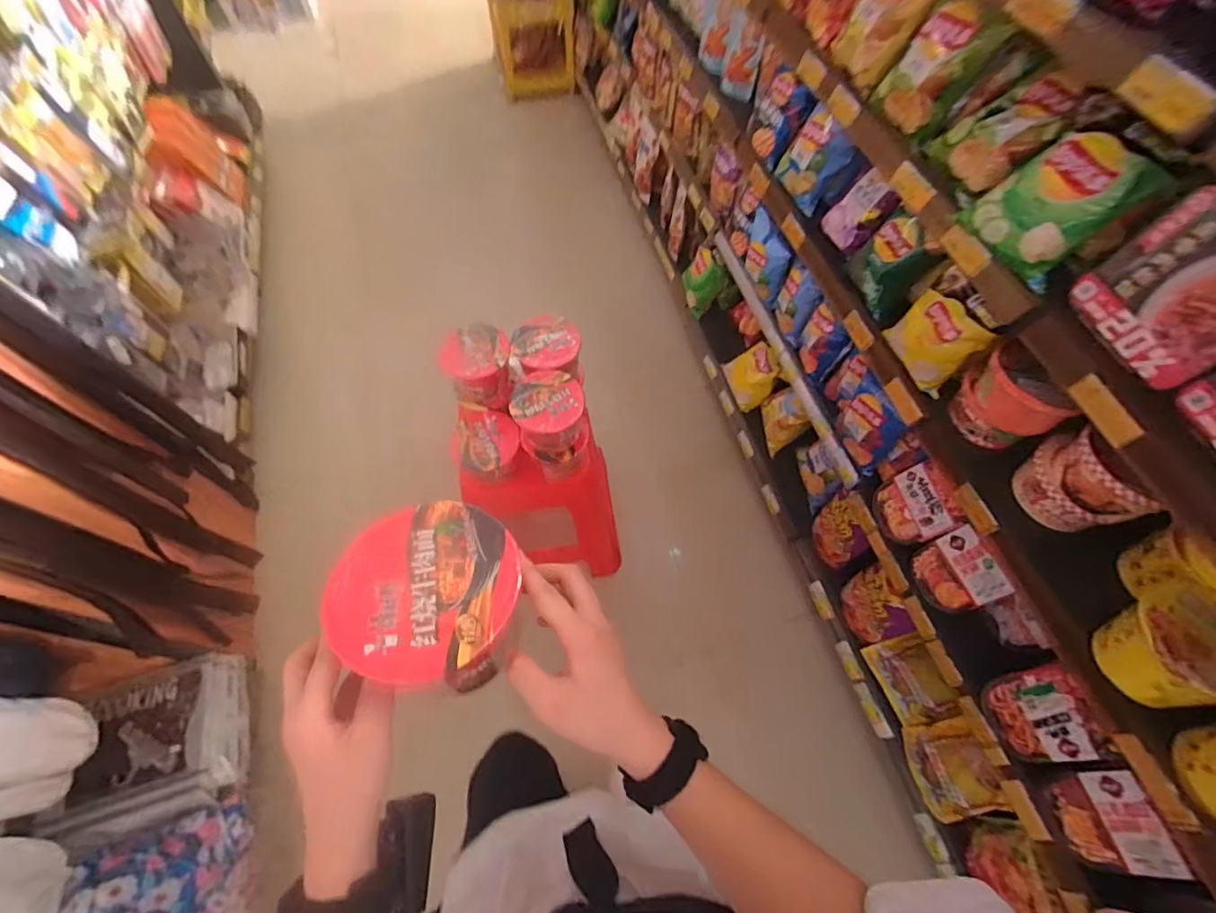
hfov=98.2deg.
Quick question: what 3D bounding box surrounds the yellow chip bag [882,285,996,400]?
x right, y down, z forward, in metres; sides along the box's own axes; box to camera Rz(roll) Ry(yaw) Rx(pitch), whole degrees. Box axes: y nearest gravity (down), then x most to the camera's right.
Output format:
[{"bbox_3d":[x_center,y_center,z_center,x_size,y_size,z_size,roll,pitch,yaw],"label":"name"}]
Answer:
[{"bbox_3d":[0.563,-0.202,0.917,0.043,0.151,0.146,-19,63,-11],"label":"yellow chip bag"}]

